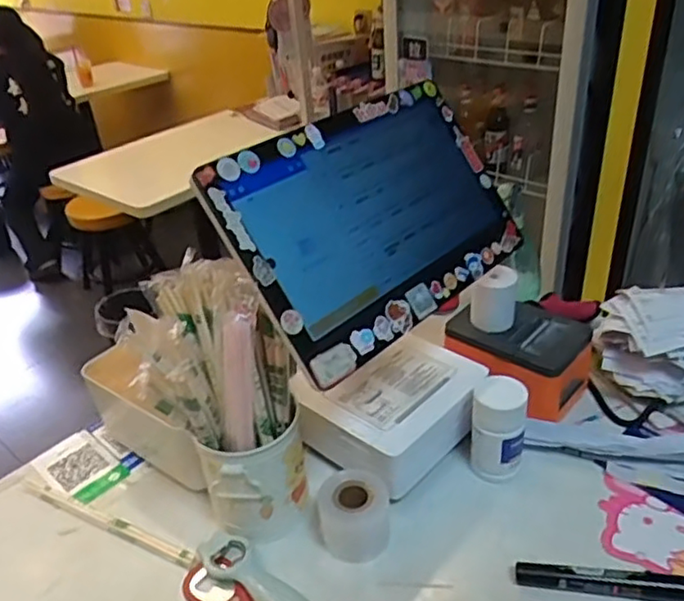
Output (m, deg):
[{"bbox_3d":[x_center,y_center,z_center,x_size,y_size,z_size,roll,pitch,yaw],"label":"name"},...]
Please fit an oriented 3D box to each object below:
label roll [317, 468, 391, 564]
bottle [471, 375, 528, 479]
[{"bbox_3d":[0.012,0.185,0.559,0.063,0.047,0.063,-3,32,2],"label":"label roll"},{"bbox_3d":[0.149,0.118,0.603,0.048,0.086,0.049,8,34,19],"label":"bottle"}]

